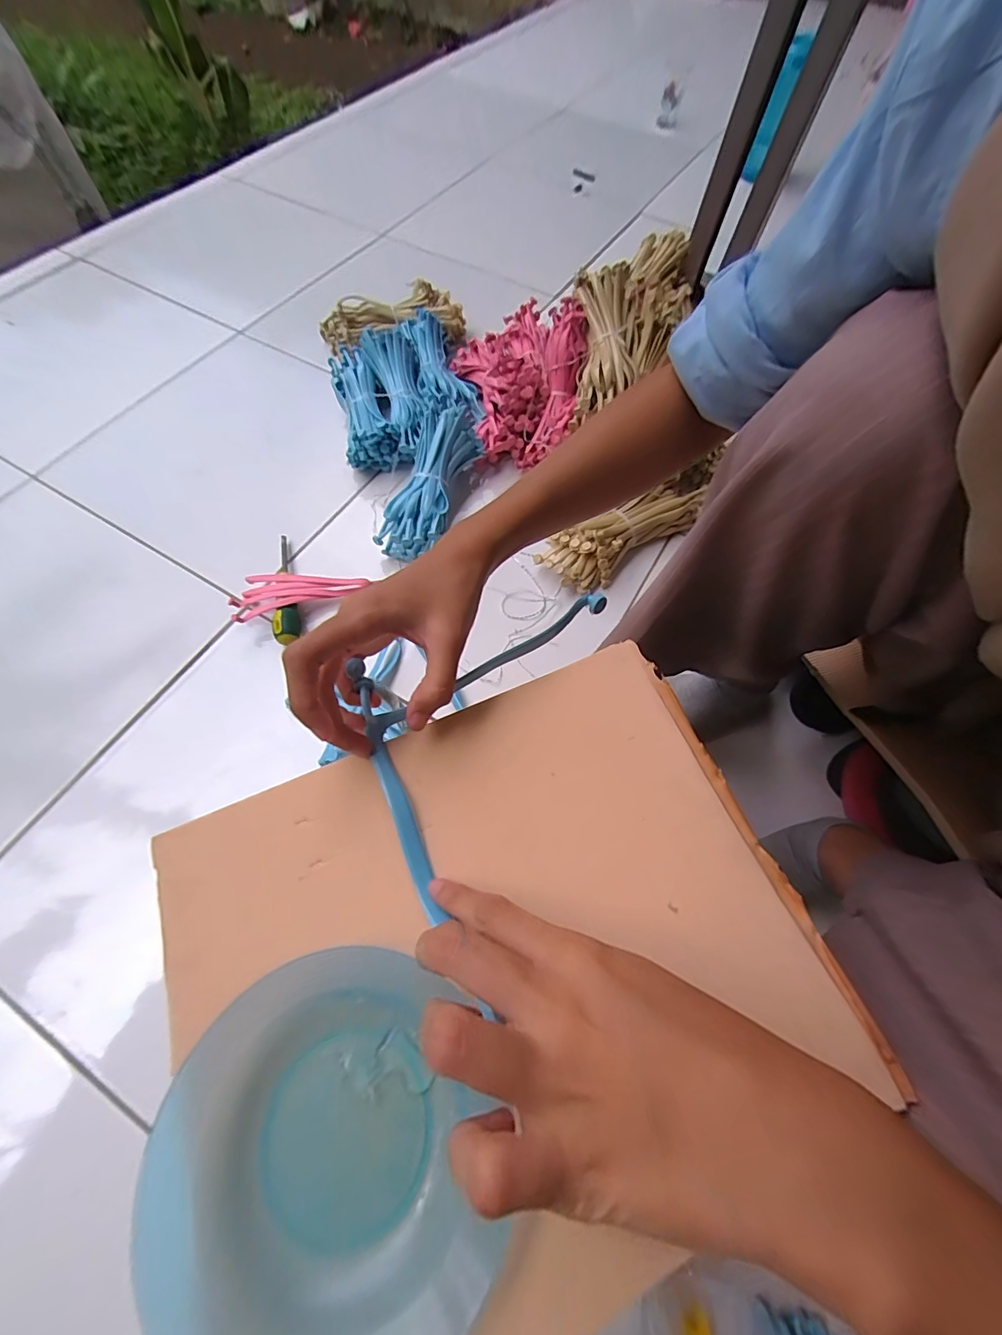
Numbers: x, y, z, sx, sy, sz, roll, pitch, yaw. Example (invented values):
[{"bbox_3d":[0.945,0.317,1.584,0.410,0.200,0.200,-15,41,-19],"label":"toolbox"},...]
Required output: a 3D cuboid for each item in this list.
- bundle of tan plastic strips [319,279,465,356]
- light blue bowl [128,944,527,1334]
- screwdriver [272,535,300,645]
[{"bbox_3d":[-0.178,-0.573,0.774,0.236,0.058,0.080,-9,66,-6],"label":"bundle of tan plastic strips"},{"bbox_3d":[-0.069,0.185,0.181,0.115,0.027,0.126,-17,67,-10],"label":"light blue bowl"},{"bbox_3d":[-0.263,-0.097,0.579,0.024,0.036,0.157,-11,66,-7],"label":"screwdriver"}]

